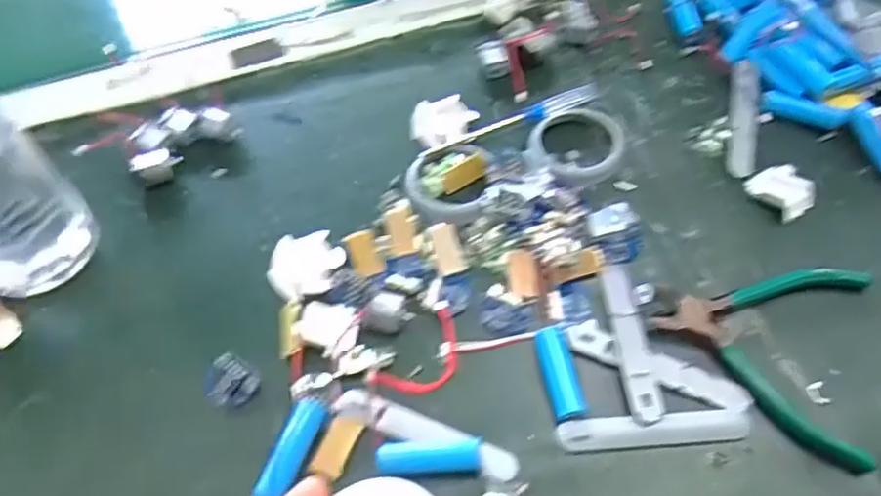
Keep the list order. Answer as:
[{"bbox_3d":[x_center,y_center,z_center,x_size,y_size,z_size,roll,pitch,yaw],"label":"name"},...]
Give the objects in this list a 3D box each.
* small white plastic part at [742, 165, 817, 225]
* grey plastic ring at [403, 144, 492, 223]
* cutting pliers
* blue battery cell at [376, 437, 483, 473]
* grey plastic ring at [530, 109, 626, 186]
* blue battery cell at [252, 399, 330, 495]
[{"bbox_3d":[0.211,-0.035,0.413,0.032,0.013,0.036,-29,61,-16],"label":"small white plastic part"},{"bbox_3d":[0.005,-0.042,0.417,0.052,0.010,0.060,6,58,6],"label":"grey plastic ring"},{"bbox_3d":[0.195,0.045,0.358,0.107,0.020,0.114,-37,63,-20],"label":"cutting pliers"},{"bbox_3d":[-0.005,0.101,0.326,0.049,0.012,0.016,-5,57,-1],"label":"blue battery cell"},{"bbox_3d":[0.086,-0.065,0.432,0.058,0.012,0.056,-1,57,1],"label":"grey plastic ring"},{"bbox_3d":[-0.072,0.099,0.329,0.014,0.013,0.050,17,59,12],"label":"blue battery cell"}]

